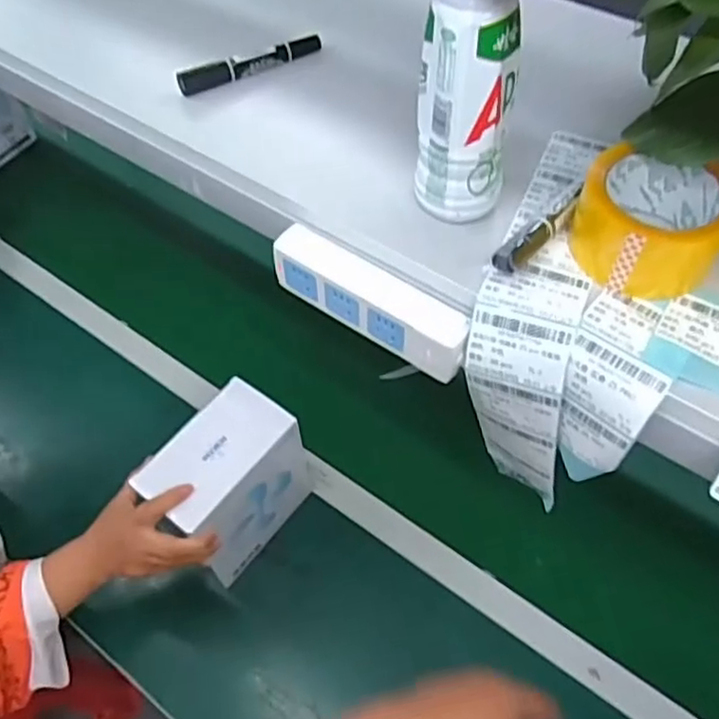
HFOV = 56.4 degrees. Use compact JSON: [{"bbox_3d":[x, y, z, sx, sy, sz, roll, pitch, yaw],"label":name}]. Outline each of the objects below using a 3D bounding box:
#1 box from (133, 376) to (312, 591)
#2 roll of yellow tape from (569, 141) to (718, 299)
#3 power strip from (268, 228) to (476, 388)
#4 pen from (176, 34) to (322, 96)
[{"bbox_3d":[-0.146,0.145,0.778,0.101,0.195,0.158,34,63,22],"label":"box"},{"bbox_3d":[0.200,-0.095,0.460,0.097,0.056,0.091,-1,55,1],"label":"roll of yellow tape"},{"bbox_3d":[0.006,-0.046,0.517,0.172,0.050,0.037,30,61,20],"label":"power strip"},{"bbox_3d":[-0.100,-0.275,0.621,0.139,0.017,0.014,-23,58,-14],"label":"pen"}]

